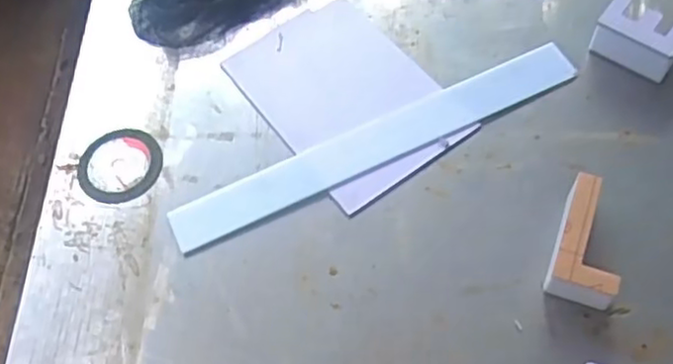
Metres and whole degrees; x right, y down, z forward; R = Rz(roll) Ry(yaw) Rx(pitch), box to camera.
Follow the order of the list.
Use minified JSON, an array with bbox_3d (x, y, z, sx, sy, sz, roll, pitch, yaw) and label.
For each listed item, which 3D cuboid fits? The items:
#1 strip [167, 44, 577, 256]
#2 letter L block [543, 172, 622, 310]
[{"bbox_3d":[0.045,-0.041,0.720,0.449,0.005,0.058,-25,60,-10],"label":"strip"},{"bbox_3d":[0.229,0.053,0.627,0.055,0.048,0.109,14,61,13],"label":"letter L block"}]

